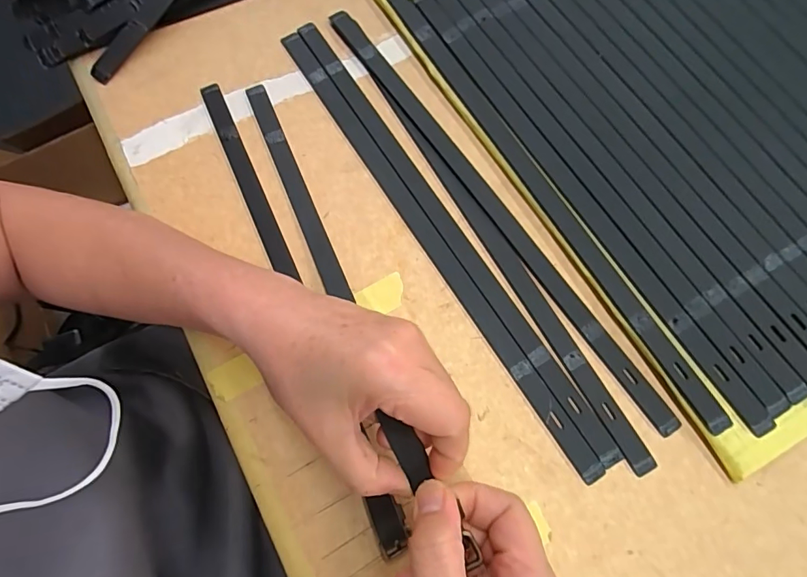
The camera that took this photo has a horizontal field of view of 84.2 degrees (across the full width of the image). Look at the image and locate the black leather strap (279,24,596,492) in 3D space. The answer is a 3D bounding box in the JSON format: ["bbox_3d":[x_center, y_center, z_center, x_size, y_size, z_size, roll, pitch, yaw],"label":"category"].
[{"bbox_3d":[0.011,-0.044,0.332,0.018,0.004,0.393,-31,75,-8],"label":"black leather strap"}]

